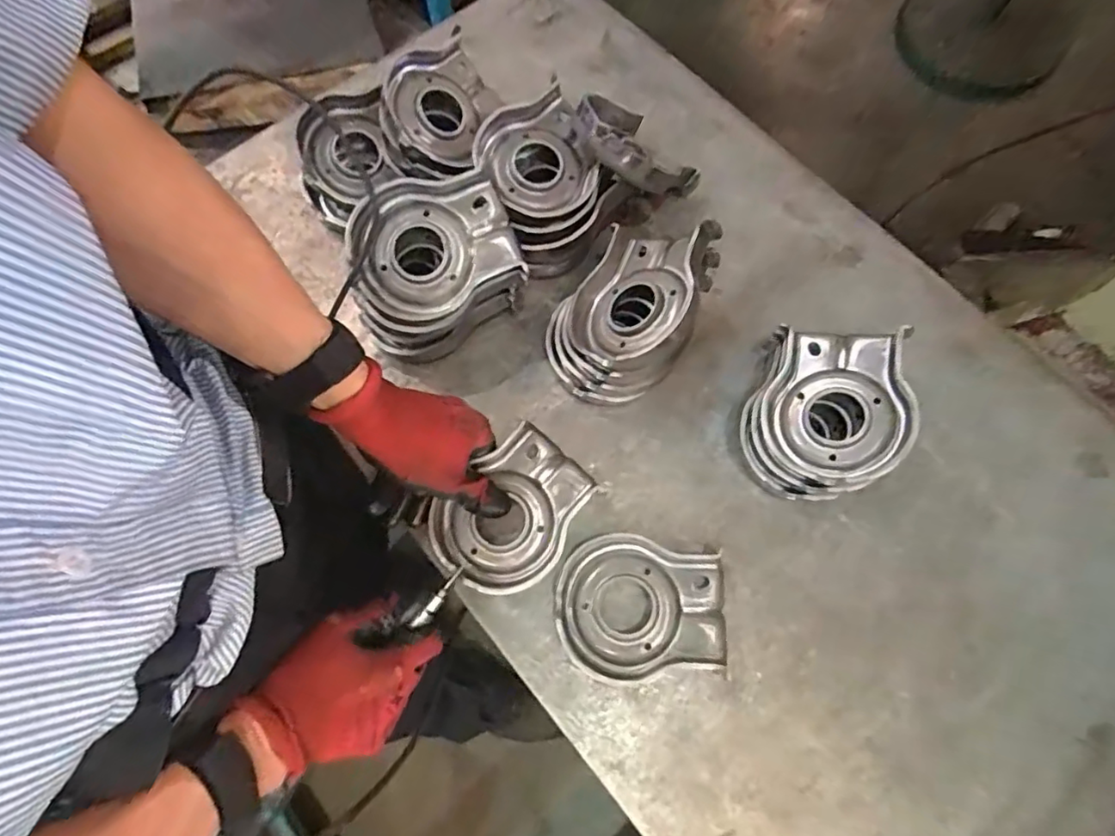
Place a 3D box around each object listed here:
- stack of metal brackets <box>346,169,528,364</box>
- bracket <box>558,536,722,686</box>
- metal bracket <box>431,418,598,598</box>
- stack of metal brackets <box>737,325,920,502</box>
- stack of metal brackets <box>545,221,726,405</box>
[{"bbox_3d":[-0.097,-0.120,0.487,0.133,0.093,0.107,-11,73,-4],"label":"stack of metal brackets"},{"bbox_3d":[0.063,0.140,0.440,0.123,0.026,0.099,-1,72,-1],"label":"bracket"},{"bbox_3d":[-0.034,0.074,0.454,0.124,0.025,0.093,-42,77,-12],"label":"metal bracket"},{"bbox_3d":[0.207,-0.006,0.463,0.103,0.082,0.131,20,73,6],"label":"stack of metal brackets"},{"bbox_3d":[0.059,-0.087,0.485,0.108,0.098,0.145,29,74,9],"label":"stack of metal brackets"}]

